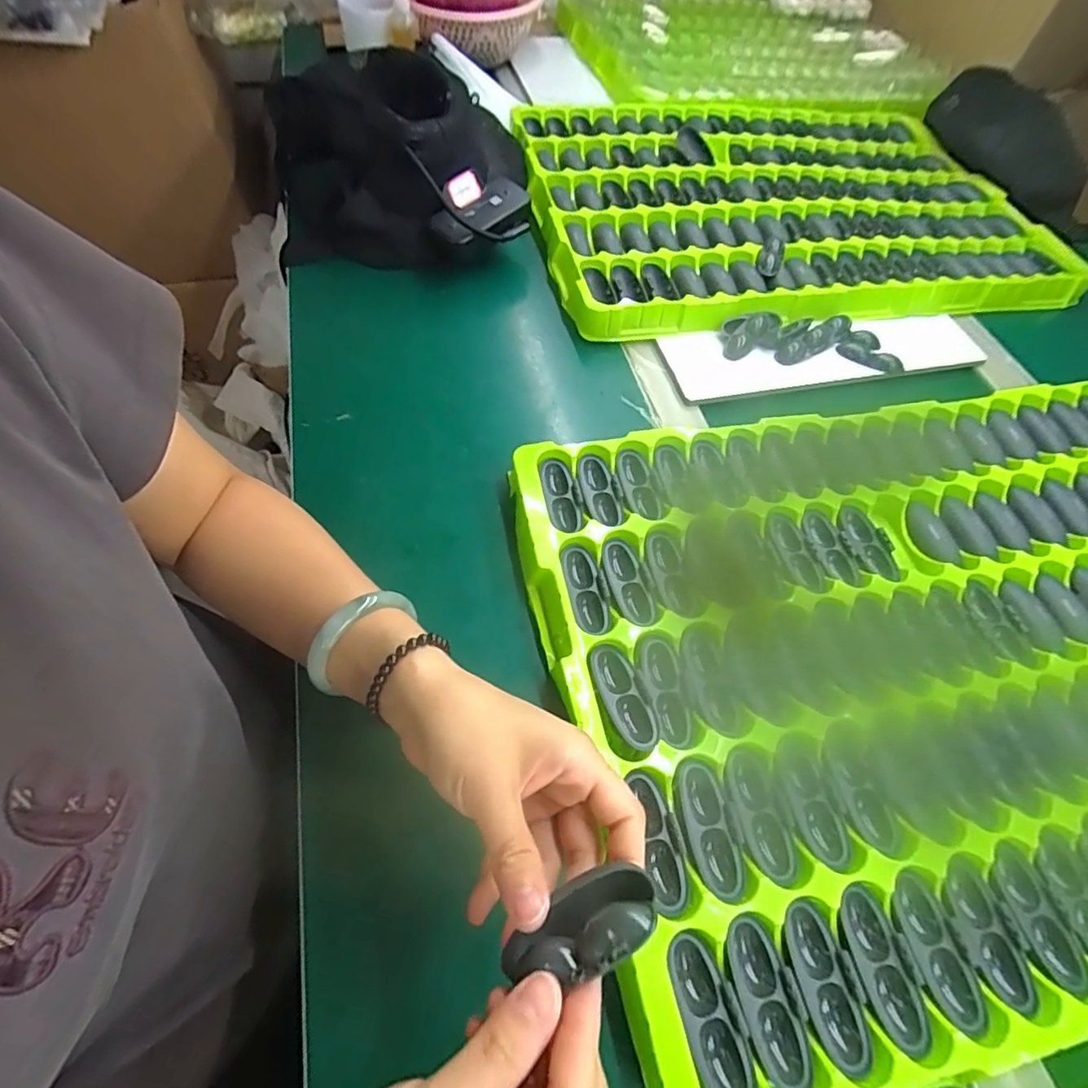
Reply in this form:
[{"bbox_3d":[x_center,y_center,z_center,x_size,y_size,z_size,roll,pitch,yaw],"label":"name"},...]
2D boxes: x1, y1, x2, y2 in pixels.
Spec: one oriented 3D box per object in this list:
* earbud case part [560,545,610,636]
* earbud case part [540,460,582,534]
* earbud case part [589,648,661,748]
[{"bbox_3d":[0.028,0.030,0.366,0.022,0.008,0.064,-8,60,-10],"label":"earbud case part"},{"bbox_3d":[0.013,-0.034,0.403,0.023,0.012,0.064,-8,60,-10],"label":"earbud case part"},{"bbox_3d":[0.048,0.090,0.327,0.028,0.009,0.064,-16,62,-14],"label":"earbud case part"}]

